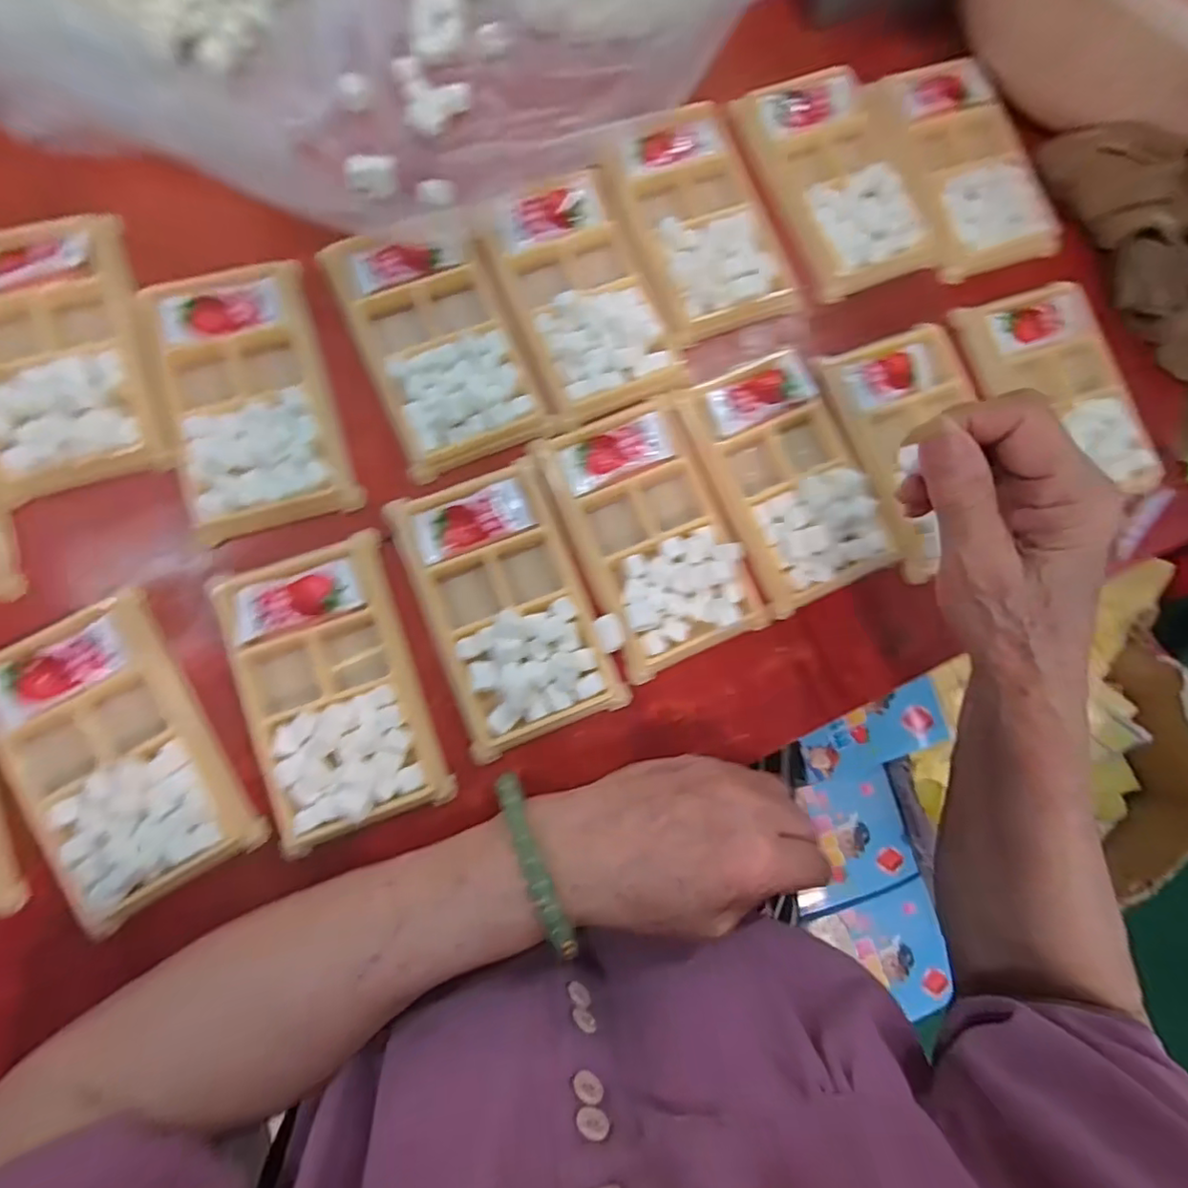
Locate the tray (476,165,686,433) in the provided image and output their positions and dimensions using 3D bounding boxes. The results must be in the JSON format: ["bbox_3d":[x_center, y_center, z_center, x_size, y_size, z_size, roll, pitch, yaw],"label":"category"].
[{"bbox_3d":[-0.009,-0.163,0.323,0.078,0.011,0.132,-22,86,-9],"label":"tray"}]

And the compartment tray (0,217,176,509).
[{"bbox_3d":[-0.263,-0.119,0.288,0.084,0.017,0.136,-17,85,-8],"label":"compartment tray"}]

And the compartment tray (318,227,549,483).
[{"bbox_3d":[-0.082,-0.134,0.312,0.076,0.011,0.129,-23,86,-9],"label":"compartment tray"}]

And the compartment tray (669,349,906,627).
[{"bbox_3d":[0.107,-0.064,0.318,0.078,0.012,0.131,-22,86,-9],"label":"compartment tray"}]

